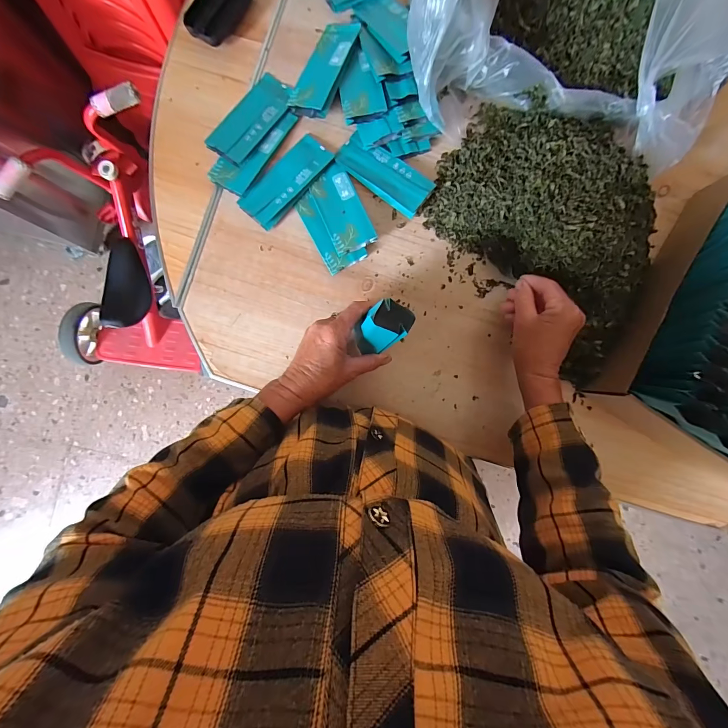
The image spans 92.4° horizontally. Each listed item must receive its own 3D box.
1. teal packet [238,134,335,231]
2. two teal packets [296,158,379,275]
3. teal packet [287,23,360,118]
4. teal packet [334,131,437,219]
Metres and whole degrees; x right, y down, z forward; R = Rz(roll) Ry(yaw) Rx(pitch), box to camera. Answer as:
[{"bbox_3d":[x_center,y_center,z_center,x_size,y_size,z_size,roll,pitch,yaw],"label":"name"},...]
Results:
[{"bbox_3d":[-0.101,-0.242,0.459,0.054,0.011,0.134,41,88,0],"label":"teal packet"},{"bbox_3d":[-0.037,-0.192,0.456,0.077,0.019,0.125,-27,89,-2],"label":"two teal packets"},{"bbox_3d":[-0.050,-0.392,0.458,0.053,0.021,0.137,23,88,-1],"label":"teal packet"},{"bbox_3d":[0.026,-0.252,0.460,0.130,0.017,0.052,38,88,0],"label":"teal packet"}]

